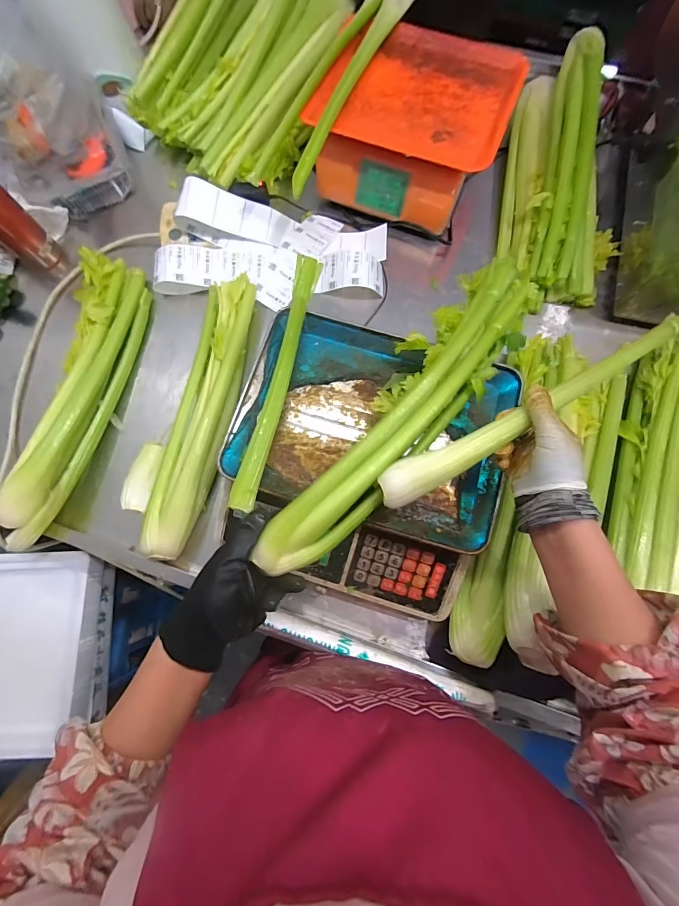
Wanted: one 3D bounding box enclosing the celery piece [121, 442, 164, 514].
[{"bbox_3d":[-0.286,0.034,0.542,0.030,0.031,0.098,9,77,3],"label":"celery piece"}]

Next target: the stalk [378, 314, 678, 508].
[{"bbox_3d":[0.225,-0.060,0.391,0.423,0.031,0.041,-28,78,-10],"label":"stalk"}]

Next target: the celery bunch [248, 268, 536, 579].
[{"bbox_3d":[0.067,-0.040,0.404,0.088,0.048,0.403,39,79,9],"label":"celery bunch"}]

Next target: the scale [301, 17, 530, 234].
[{"bbox_3d":[0.113,-0.525,0.599,0.286,0.098,0.251,24,79,6],"label":"scale"}]

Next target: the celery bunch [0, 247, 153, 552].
[{"bbox_3d":[-0.381,-0.094,0.549,0.107,0.066,0.452,5,77,2],"label":"celery bunch"}]

